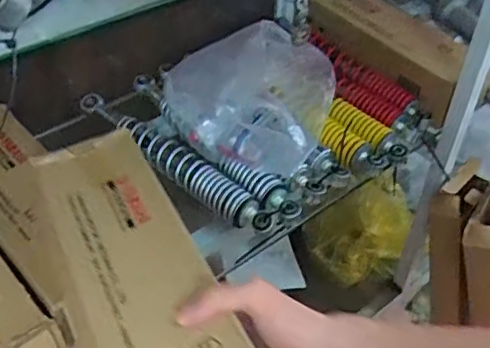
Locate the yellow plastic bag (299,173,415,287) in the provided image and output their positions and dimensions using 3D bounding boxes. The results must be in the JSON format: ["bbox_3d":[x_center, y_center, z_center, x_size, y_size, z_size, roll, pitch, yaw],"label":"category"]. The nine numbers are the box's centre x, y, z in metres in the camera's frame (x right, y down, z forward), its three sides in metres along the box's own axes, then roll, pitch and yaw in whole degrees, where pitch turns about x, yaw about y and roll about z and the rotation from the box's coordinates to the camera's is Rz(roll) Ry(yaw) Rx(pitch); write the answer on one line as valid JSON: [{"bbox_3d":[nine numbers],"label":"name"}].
[{"bbox_3d":[0.244,0.112,1.136,0.238,0.104,0.143,-23,48,-24],"label":"yellow plastic bag"}]

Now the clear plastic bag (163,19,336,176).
[{"bbox_3d":[0.031,-0.107,0.768,0.207,0.133,0.186,27,49,25],"label":"clear plastic bag"}]

